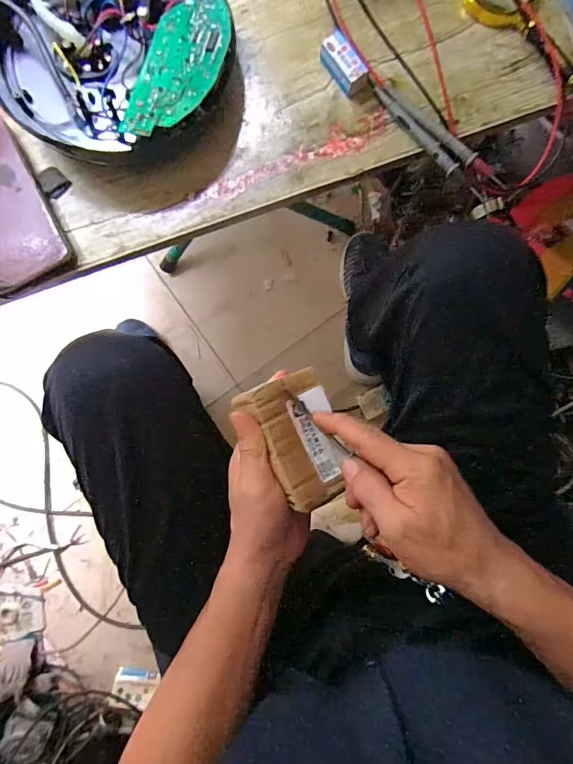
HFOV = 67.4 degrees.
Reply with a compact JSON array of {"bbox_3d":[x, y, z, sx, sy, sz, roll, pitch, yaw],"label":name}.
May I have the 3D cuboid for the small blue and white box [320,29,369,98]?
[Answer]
[{"bbox_3d":[0.053,-0.296,0.401,0.023,0.018,0.051,-34,88,-1],"label":"small blue and white box"}]

